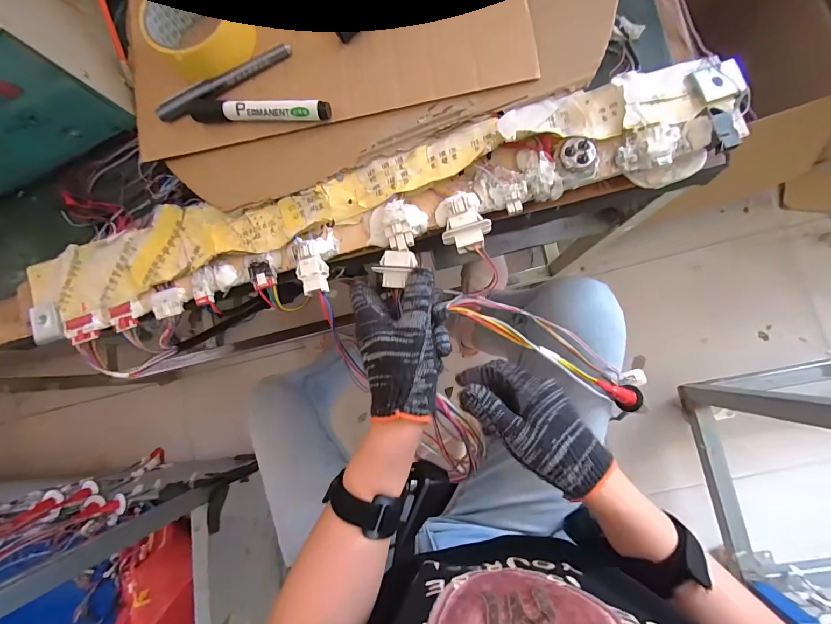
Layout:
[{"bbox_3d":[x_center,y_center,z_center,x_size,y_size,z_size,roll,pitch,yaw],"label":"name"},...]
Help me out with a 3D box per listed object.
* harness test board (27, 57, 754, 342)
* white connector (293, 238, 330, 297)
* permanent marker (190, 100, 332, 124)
[{"bbox_3d":[-0.058,-0.083,0.338,0.658,0.034,0.114,-13,83,6],"label":"harness test board"},{"bbox_3d":[-0.093,-0.041,0.331,0.024,0.013,0.051,-16,82,6],"label":"white connector"},{"bbox_3d":[-0.144,-0.186,0.345,0.132,0.015,0.018,6,85,8],"label":"permanent marker"}]

